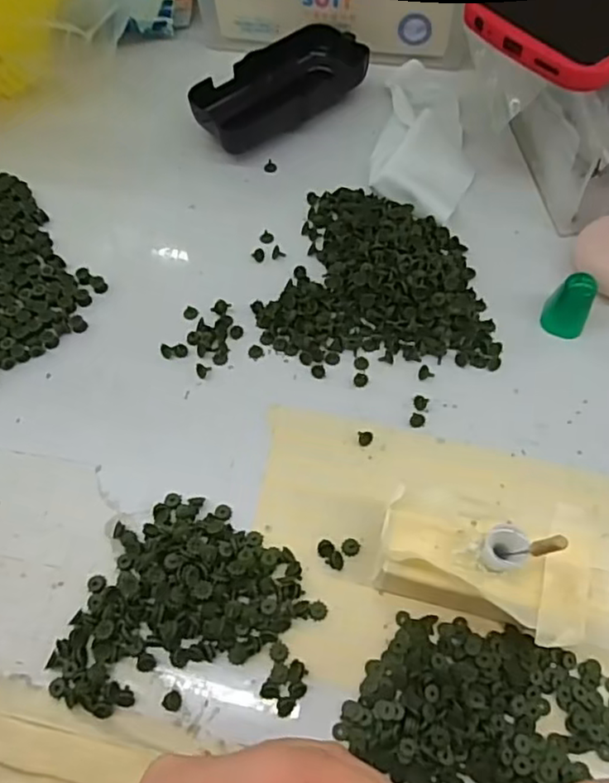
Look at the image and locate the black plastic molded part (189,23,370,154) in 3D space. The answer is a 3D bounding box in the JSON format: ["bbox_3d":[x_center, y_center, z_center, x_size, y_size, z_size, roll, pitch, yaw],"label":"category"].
[{"bbox_3d":[-0.016,-0.185,0.377,0.109,0.023,0.052,-34,66,-15],"label":"black plastic molded part"}]

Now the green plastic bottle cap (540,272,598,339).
[{"bbox_3d":[0.126,-0.041,0.290,0.020,0.029,0.016,31,67,17],"label":"green plastic bottle cap"}]

